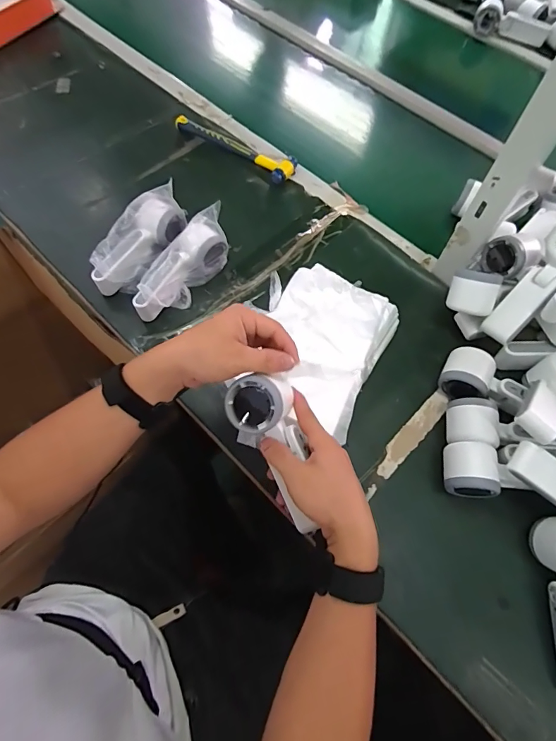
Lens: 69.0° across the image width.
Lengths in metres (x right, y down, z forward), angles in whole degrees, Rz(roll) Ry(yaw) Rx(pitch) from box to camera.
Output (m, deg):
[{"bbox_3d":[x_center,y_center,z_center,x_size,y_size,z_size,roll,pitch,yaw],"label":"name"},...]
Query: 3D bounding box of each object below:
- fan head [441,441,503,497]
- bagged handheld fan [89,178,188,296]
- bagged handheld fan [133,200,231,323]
[{"bbox_3d":[0.221,0.116,0.476,0.052,0.057,0.056,8,64,1],"label":"fan head"},{"bbox_3d":[-0.199,-0.182,0.590,0.065,0.084,0.172,36,68,13],"label":"bagged handheld fan"},{"bbox_3d":[-0.137,-0.149,0.584,0.056,0.076,0.185,36,82,15],"label":"bagged handheld fan"}]

